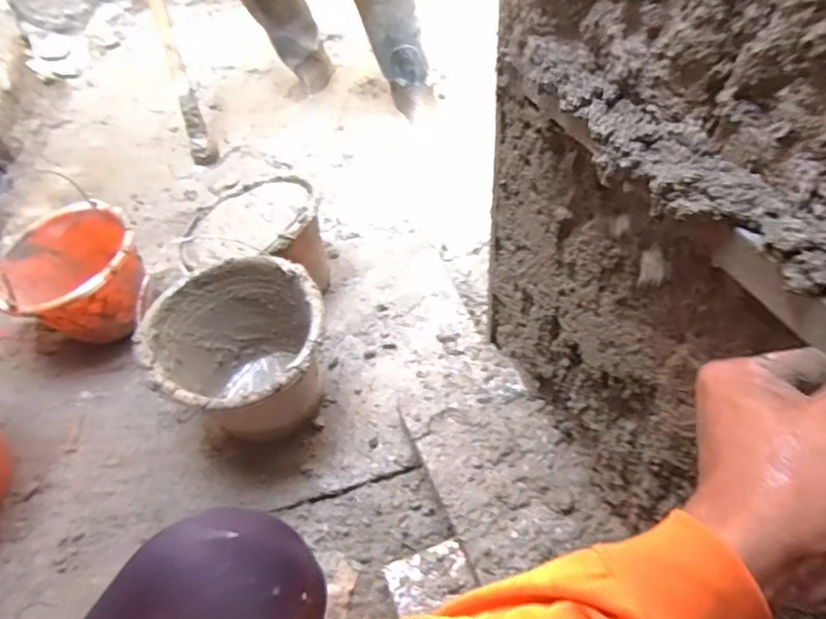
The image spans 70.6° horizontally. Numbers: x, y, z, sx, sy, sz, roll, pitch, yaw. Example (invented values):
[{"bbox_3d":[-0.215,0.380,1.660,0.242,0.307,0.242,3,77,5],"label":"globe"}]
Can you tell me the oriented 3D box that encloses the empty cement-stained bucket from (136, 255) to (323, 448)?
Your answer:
[{"bbox_3d":[-0.234,0.072,0.828,0.224,0.197,0.260,-14,47,-8],"label":"empty cement-stained bucket"}]

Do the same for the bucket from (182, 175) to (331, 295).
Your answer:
[{"bbox_3d":[-0.255,-0.099,0.982,0.217,0.172,0.252,-1,47,3],"label":"bucket"}]

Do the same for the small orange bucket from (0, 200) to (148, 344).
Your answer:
[{"bbox_3d":[-0.592,-0.038,1.042,0.224,0.191,0.210,-2,47,2],"label":"small orange bucket"}]

